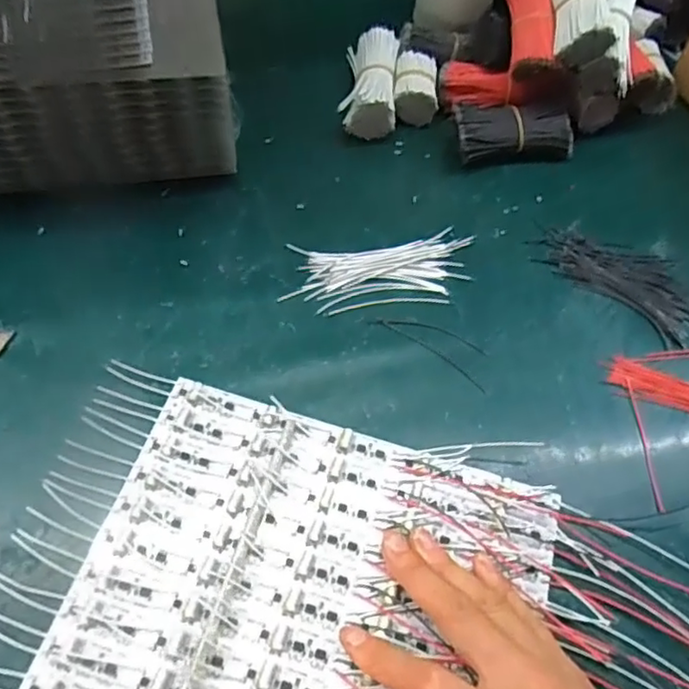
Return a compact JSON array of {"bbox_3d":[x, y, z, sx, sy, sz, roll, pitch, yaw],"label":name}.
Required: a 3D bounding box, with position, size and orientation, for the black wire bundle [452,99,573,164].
[{"bbox_3d":[0.127,-0.158,0.473,0.092,0.036,0.029,-7,61,-8],"label":"black wire bundle"}]

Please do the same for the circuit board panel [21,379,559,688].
[{"bbox_3d":[-0.018,0.131,0.313,0.223,0.008,0.191,17,61,5],"label":"circuit board panel"}]

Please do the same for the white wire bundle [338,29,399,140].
[{"bbox_3d":[0.020,-0.204,0.492,0.042,0.038,0.088,5,60,-1],"label":"white wire bundle"}]

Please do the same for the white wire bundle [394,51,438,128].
[{"bbox_3d":[0.057,-0.201,0.496,0.033,0.030,0.053,7,60,0],"label":"white wire bundle"}]

